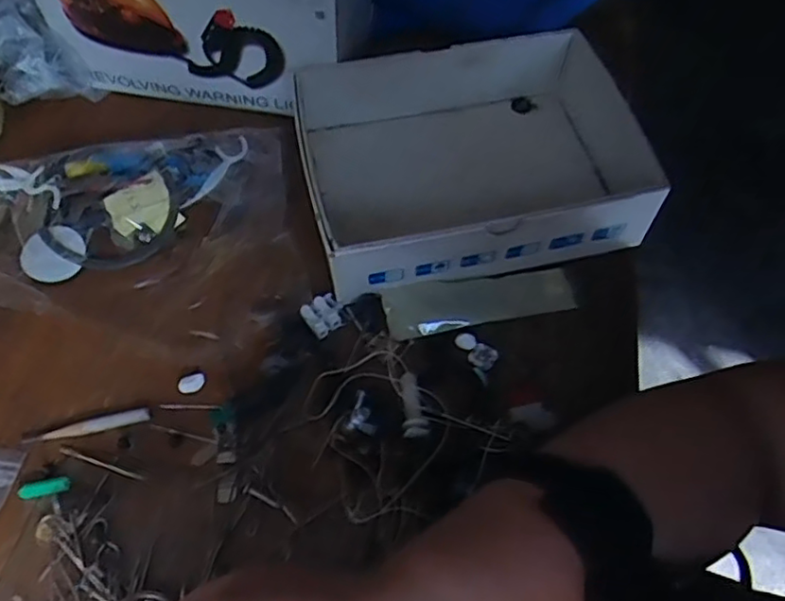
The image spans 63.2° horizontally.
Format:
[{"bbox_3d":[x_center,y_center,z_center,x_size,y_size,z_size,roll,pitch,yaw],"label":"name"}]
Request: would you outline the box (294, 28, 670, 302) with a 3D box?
[{"bbox_3d":[0.050,-0.086,0.408,0.207,0.055,0.171,-9,60,-9],"label":"box"}]

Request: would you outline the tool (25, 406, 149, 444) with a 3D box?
[{"bbox_3d":[-0.165,0.068,0.344,0.065,0.004,0.009,-10,60,-9],"label":"tool"}]

